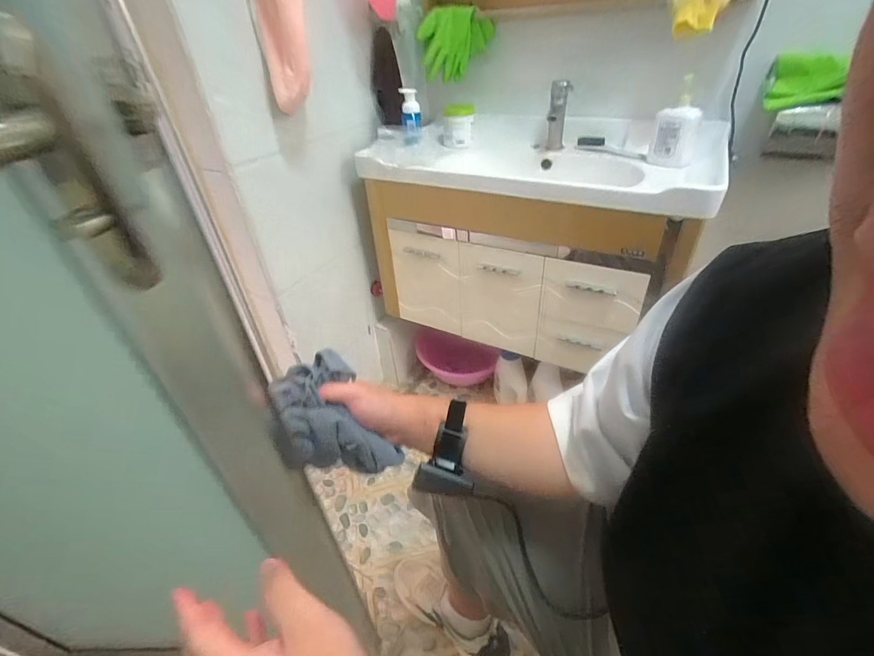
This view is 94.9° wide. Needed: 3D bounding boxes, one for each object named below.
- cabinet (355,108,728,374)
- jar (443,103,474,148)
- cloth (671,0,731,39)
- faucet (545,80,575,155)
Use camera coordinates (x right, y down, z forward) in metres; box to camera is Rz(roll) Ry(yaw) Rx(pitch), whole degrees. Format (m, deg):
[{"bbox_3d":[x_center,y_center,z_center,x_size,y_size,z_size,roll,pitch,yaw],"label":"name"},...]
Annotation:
[{"bbox_3d":[0.240,-0.251,1.075,0.757,0.481,0.411,17,42,27],"label":"cabinet"},{"bbox_3d":[0.063,-0.584,1.160,0.089,0.099,0.091,1,37,8],"label":"jar"},{"bbox_3d":[0.525,-0.643,0.809,0.078,0.085,0.089,-11,37,-8],"label":"cloth"},{"bbox_3d":[0.309,-0.535,1.030,0.053,0.157,0.087,6,38,14],"label":"faucet"}]

